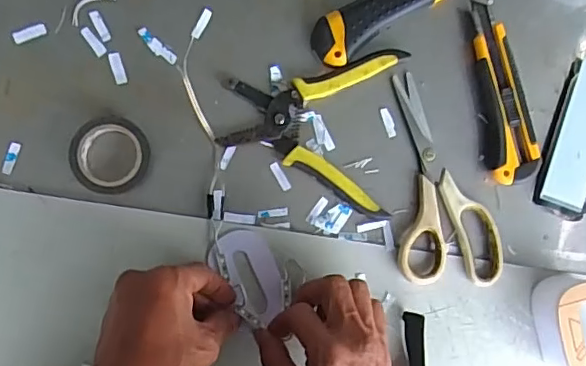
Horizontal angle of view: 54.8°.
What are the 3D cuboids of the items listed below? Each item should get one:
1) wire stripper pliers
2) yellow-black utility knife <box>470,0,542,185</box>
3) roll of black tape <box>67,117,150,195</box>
[{"bbox_3d":[0.021,-0.059,0.470,0.149,0.013,0.134,17,86,-7],"label":"wire stripper pliers"},{"bbox_3d":[0.182,-0.079,0.491,0.039,0.022,0.153,-7,89,-8],"label":"yellow-black utility knife"},{"bbox_3d":[-0.143,-0.022,0.446,0.057,0.019,0.059,0,88,-8],"label":"roll of black tape"}]

